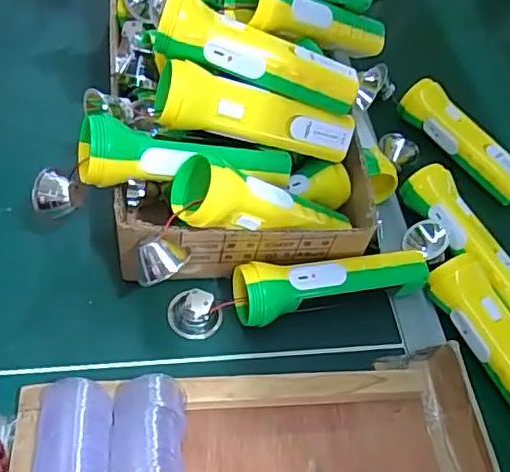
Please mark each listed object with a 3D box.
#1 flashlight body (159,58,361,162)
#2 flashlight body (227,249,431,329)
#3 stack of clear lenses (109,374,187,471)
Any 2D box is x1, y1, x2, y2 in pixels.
[{"bbox_3d":[0.004,-0.093,0.453,0.165,0.047,0.043,11,54,-16],"label":"flashlight body"},{"bbox_3d":[0.065,0.039,0.472,0.169,0.040,0.045,-8,57,-13],"label":"flashlight body"},{"bbox_3d":[-0.070,0.147,0.378,0.052,0.042,0.101,-1,56,-8],"label":"stack of clear lenses"}]

